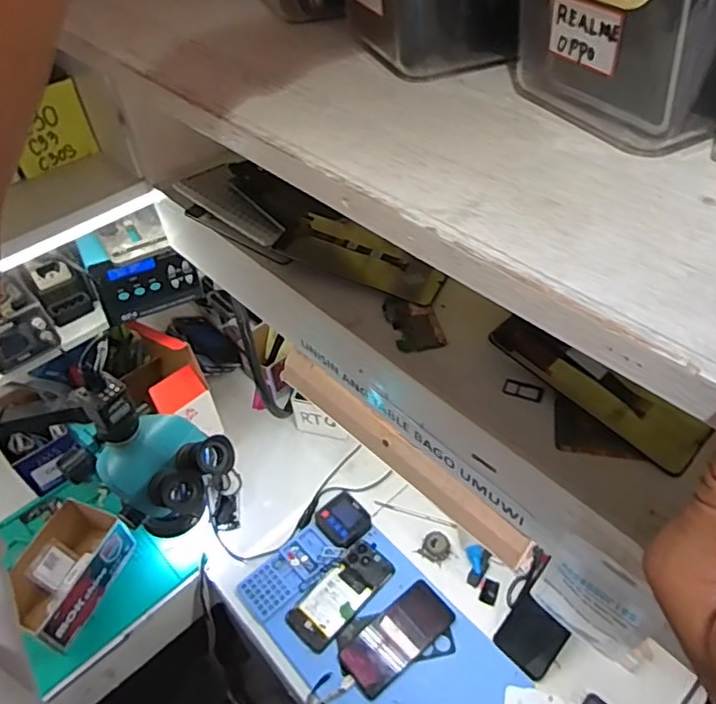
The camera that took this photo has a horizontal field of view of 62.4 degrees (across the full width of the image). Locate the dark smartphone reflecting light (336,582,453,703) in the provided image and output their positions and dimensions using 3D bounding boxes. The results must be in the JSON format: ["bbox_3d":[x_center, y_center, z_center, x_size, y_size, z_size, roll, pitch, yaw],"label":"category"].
[{"bbox_3d":[0.057,0.397,0.827,0.161,0.008,0.076,-33,53,-24],"label":"dark smartphone reflecting light"}]

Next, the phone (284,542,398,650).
[{"bbox_3d":[-0.023,0.354,0.864,0.075,0.010,0.162,32,57,30],"label":"phone"}]

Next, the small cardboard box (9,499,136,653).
[{"bbox_3d":[-0.427,0.328,0.883,0.103,0.091,0.174,14,50,17],"label":"small cardboard box"}]

